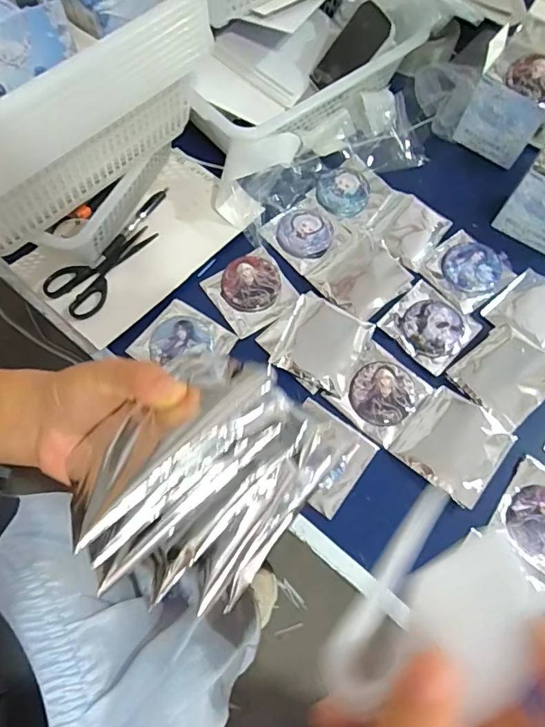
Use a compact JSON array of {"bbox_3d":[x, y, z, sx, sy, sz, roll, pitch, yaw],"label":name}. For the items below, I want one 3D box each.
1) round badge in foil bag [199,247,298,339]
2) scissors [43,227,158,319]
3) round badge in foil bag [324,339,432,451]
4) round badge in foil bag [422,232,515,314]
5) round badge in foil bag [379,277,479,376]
[{"bbox_3d":[-0.026,-0.088,0.574,0.091,0.017,0.093,-34,80,-4],"label":"round badge in foil bag"},{"bbox_3d":[-0.206,-0.122,0.574,0.069,0.010,0.146,37,71,12],"label":"scissors"},{"bbox_3d":[0.122,0.032,0.525,0.086,0.010,0.091,40,72,13],"label":"round badge in foil bag"},{"bbox_3d":[0.255,-0.124,0.598,0.102,0.007,0.094,-39,74,-16],"label":"round badge in foil bag"},{"bbox_3d":[0.191,-0.048,0.563,0.093,0.009,0.094,-41,75,-17],"label":"round badge in foil bag"}]

